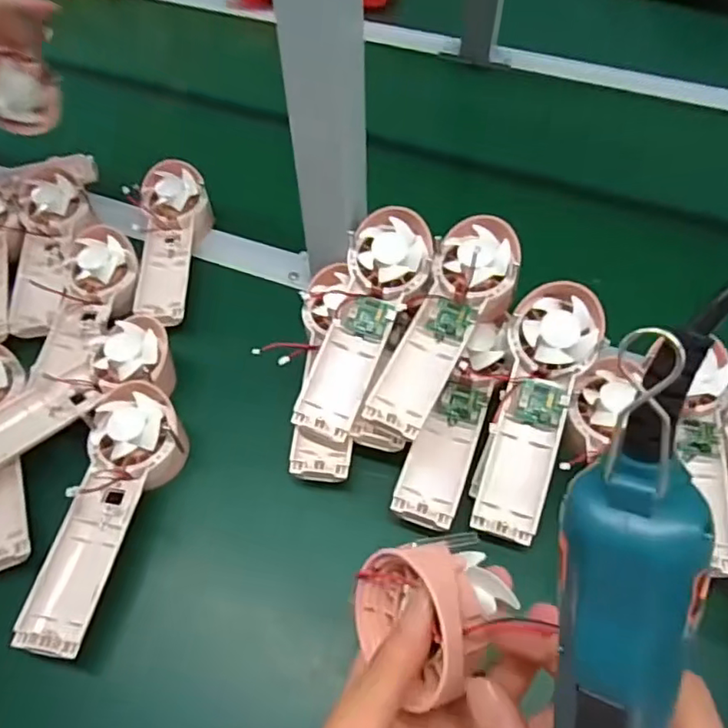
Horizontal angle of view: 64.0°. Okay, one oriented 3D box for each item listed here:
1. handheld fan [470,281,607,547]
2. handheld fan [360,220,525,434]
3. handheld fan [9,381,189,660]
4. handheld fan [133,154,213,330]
[{"bbox_3d":[0.120,0.033,0.410,0.060,0.040,0.178,16,87,12],"label":"handheld fan"},{"bbox_3d":[0.060,-0.027,0.424,0.061,0.026,0.173,26,77,18],"label":"handheld fan"},{"bbox_3d":[-0.172,0.098,0.394,0.059,0.035,0.176,5,56,5],"label":"handheld fan"},{"bbox_3d":[-0.176,-0.115,0.531,0.059,0.032,0.174,-6,56,-3],"label":"handheld fan"}]

